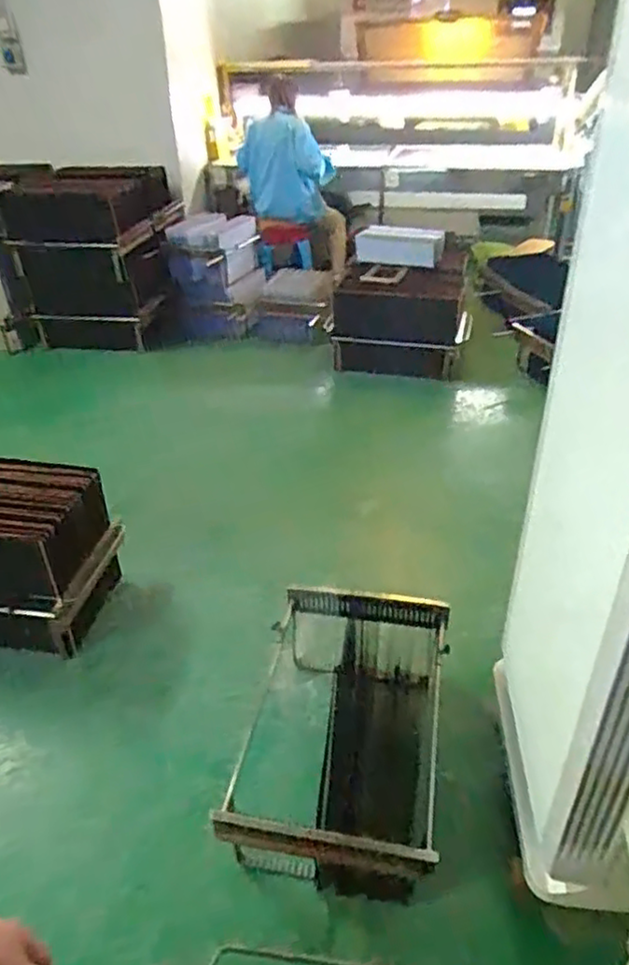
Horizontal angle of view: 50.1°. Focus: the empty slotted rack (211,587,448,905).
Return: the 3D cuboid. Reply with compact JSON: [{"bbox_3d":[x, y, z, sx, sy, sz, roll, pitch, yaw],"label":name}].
[{"bbox_3d":[0.058,0.578,1.597,0.469,0.265,0.702,6,35,11],"label":"empty slotted rack"}]

